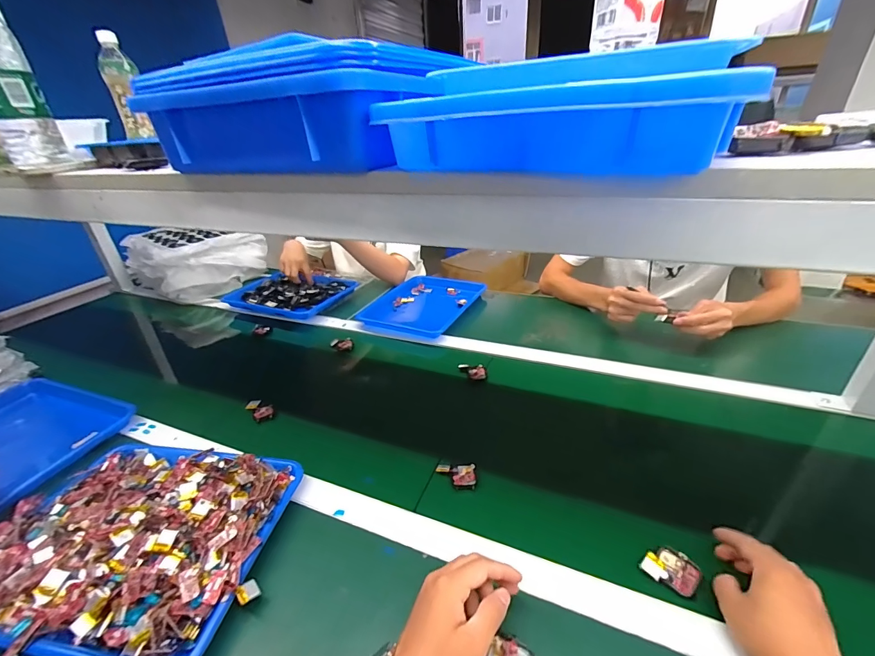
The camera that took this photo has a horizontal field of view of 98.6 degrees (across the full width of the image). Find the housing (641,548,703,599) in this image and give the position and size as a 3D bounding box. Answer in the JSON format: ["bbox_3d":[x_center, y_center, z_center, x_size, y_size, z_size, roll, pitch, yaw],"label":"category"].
[{"bbox_3d":[0.255,0.261,0.409,0.041,0.007,0.051,-28,37,-36],"label":"housing"}]

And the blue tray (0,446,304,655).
[{"bbox_3d":[-0.369,0.249,0.466,0.335,0.041,0.257,0,29,9],"label":"blue tray"}]

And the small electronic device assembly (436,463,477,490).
[{"bbox_3d":[0.028,0.213,0.542,0.057,0.010,0.039,-3,29,3],"label":"small electronic device assembly"}]

